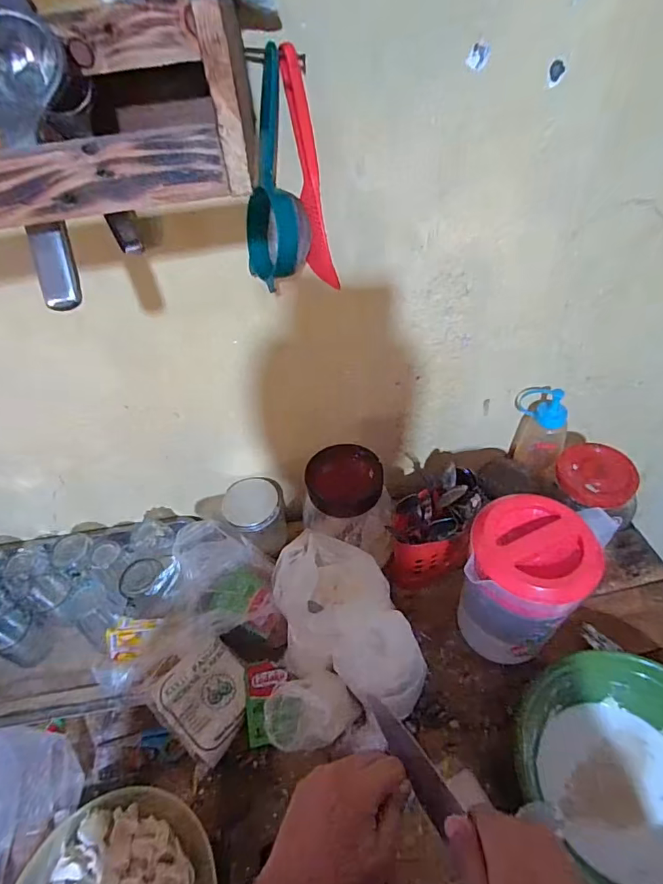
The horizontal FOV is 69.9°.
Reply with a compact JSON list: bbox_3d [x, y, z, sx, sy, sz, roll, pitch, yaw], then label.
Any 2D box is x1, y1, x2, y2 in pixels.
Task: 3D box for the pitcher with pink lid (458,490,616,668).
[{"bbox_3d":[0.229,0.173,0.578,0.125,0.236,0.140,21,52,23],"label":"pitcher with pink lid"}]

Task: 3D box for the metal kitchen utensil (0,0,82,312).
[{"bbox_3d":[-0.194,-0.191,0.306,0.058,0.208,0.028,-9,2,-3],"label":"metal kitchen utensil"}]

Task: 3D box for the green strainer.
[{"bbox_3d":[-0.055,-0.230,0.421,0.062,0.168,0.071,-9,46,-3],"label":"green strainer"}]

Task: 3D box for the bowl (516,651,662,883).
[{"bbox_3d":[0.327,0.363,0.513,0.217,0.099,0.233,-3,46,3],"label":"bowl"}]

